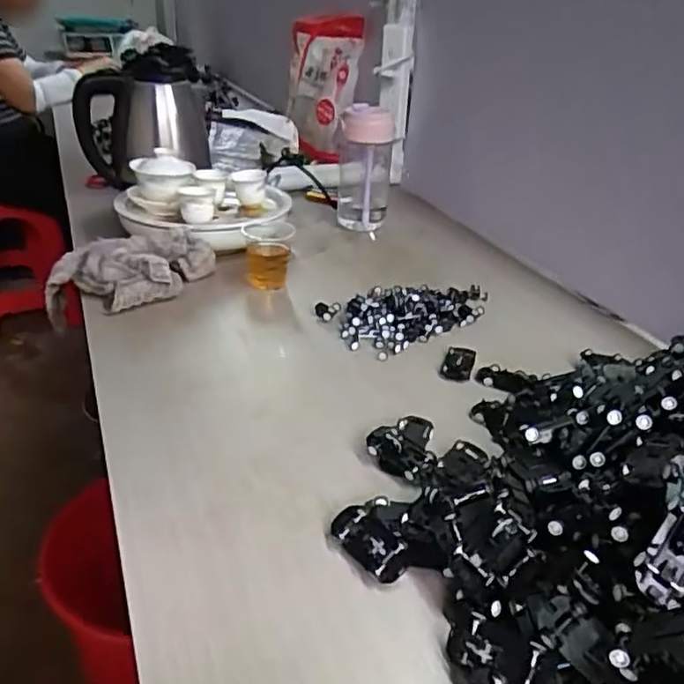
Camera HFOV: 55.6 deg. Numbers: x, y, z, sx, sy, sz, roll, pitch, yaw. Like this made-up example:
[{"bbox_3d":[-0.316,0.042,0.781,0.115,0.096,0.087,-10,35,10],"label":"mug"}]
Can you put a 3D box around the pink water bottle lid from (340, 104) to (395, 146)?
[{"bbox_3d":[0.042,-0.347,1.042,0.085,0.053,0.074,3,28,2],"label":"pink water bottle lid"}]

